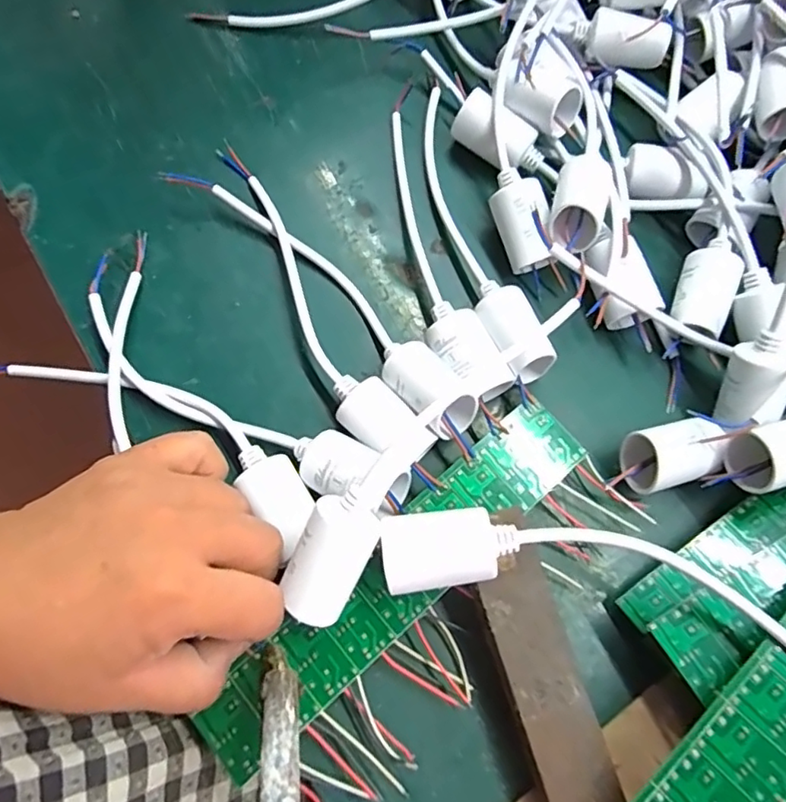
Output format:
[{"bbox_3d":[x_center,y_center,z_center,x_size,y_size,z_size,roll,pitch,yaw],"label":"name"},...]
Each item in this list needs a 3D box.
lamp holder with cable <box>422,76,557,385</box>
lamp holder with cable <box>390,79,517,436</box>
[{"bbox_3d":[0.041,-0.098,0.312,0.027,0.028,0.185,-15,70,-7],"label":"lamp holder with cable"},{"bbox_3d":[0.020,-0.083,0.309,0.037,0.026,0.210,-16,70,-7],"label":"lamp holder with cable"}]

